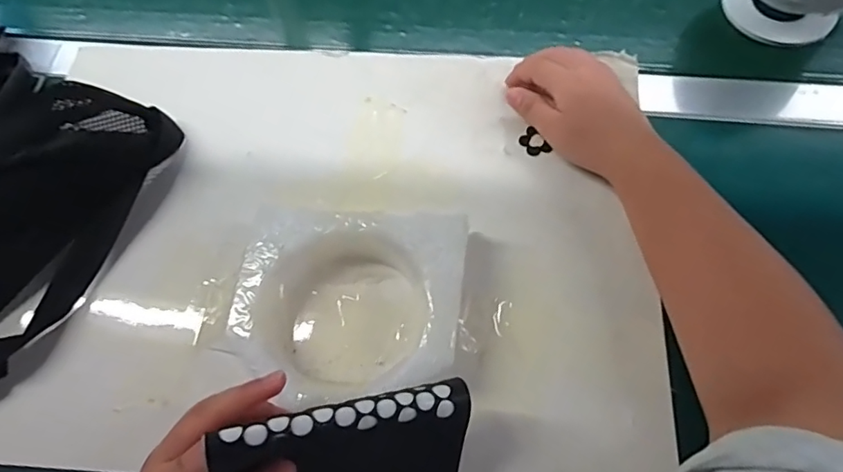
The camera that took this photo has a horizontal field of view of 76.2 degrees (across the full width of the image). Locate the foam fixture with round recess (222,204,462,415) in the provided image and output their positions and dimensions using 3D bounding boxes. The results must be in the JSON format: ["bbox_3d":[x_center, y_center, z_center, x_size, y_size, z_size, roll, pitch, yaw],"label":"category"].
[{"bbox_3d":[-0.049,0.044,0.359,0.147,0.040,0.121,6,68,7],"label":"foam fixture with round recess"}]

